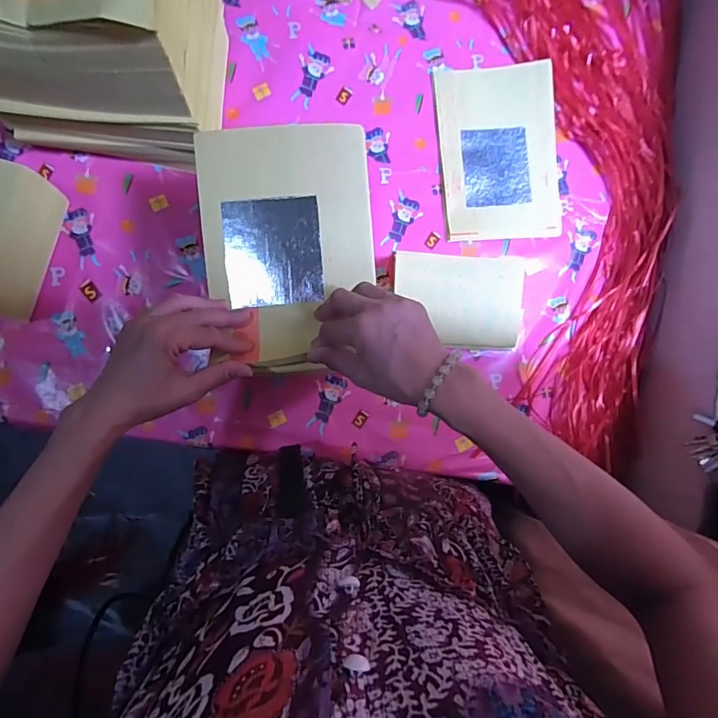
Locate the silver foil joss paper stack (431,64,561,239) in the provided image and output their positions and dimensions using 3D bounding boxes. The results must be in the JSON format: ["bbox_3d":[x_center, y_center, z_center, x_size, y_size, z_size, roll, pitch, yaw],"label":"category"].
[{"bbox_3d":[0.190,-0.281,0.628,0.160,0.010,0.231,-5,90,-4],"label":"silver foil joss paper stack"}]

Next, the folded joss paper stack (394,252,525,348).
[{"bbox_3d":[0.123,-0.073,0.599,0.161,0.053,0.109,4,90,-4],"label":"folded joss paper stack"}]

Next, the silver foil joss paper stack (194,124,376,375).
[{"bbox_3d":[-0.065,-0.103,0.435,0.157,0.021,0.220,-5,90,-4],"label":"silver foil joss paper stack"}]

